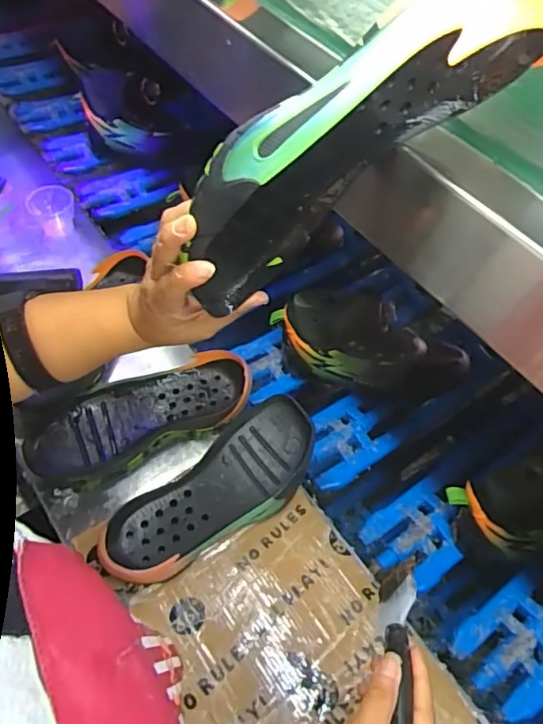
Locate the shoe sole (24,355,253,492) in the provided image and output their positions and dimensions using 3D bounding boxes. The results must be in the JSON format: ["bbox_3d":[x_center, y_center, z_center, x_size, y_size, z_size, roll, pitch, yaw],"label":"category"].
[{"bbox_3d":[-0.147,0.060,0.637,0.249,0.049,0.095,-20,59,-17],"label":"shoe sole"}]

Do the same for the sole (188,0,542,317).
[{"bbox_3d":[0.036,-0.118,0.323,0.100,0.247,0.042,24,42,-43],"label":"sole"}]

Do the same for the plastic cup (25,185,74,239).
[{"bbox_3d":[-0.318,-0.220,0.823,0.064,0.052,0.052,-14,58,-13],"label":"plastic cup"}]

